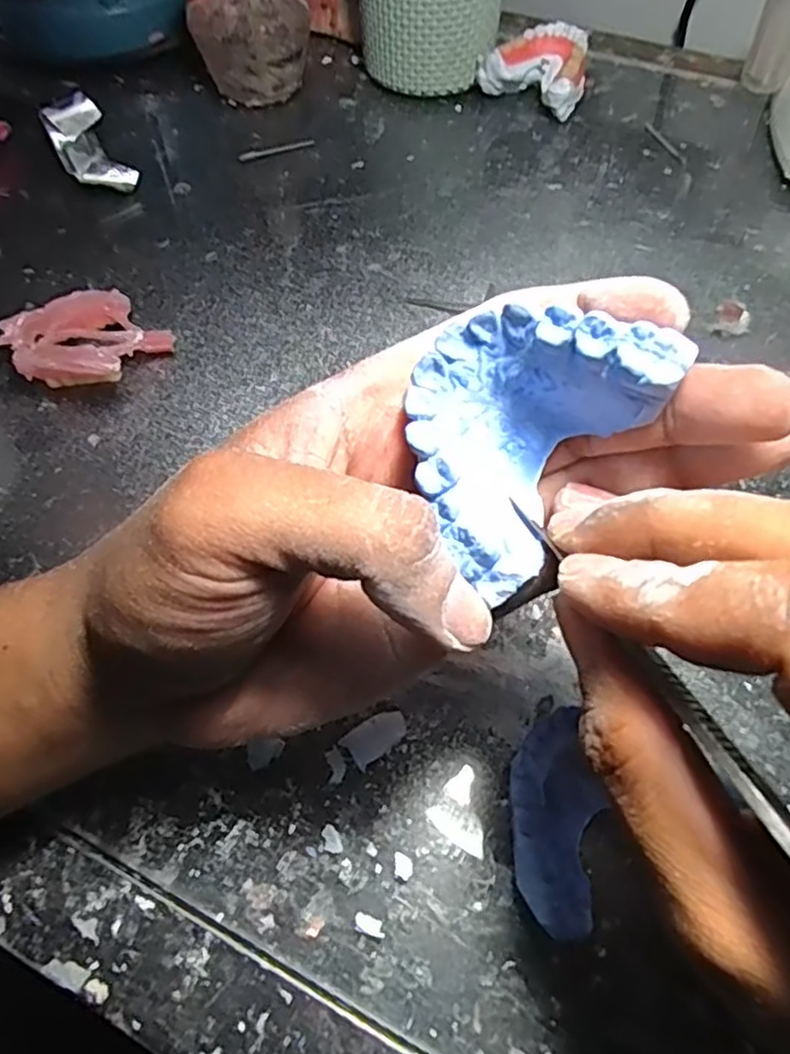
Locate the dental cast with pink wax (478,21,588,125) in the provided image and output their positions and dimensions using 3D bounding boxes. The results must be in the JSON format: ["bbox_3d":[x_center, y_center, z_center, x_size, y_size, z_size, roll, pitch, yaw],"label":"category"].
[{"bbox_3d":[0.088,-0.288,0.429,0.064,0.035,0.054,10,59,7],"label":"dental cast with pink wax"}]

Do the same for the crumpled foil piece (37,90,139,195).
[{"bbox_3d":[-0.176,-0.217,0.389,0.032,0.026,0.064,-28,62,-15],"label":"crumpled foil piece"}]

